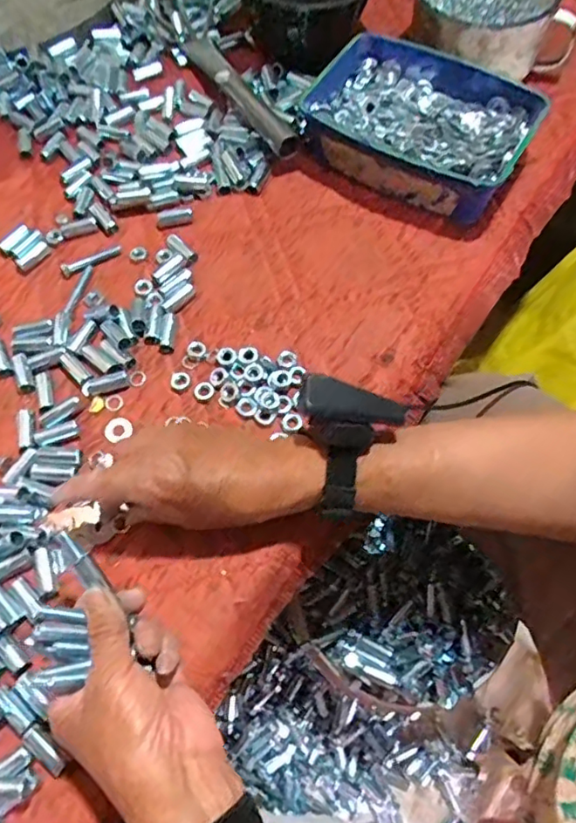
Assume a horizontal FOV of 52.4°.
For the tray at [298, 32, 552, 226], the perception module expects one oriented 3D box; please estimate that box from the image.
[{"bbox_3d":[0.126,-0.277,0.579,0.210,0.068,0.147,32,68,14],"label":"tray"}]

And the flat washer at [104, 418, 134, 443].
[{"bbox_3d":[-0.138,0.015,0.478,0.022,0.004,0.022,0,64,0],"label":"flat washer"}]

